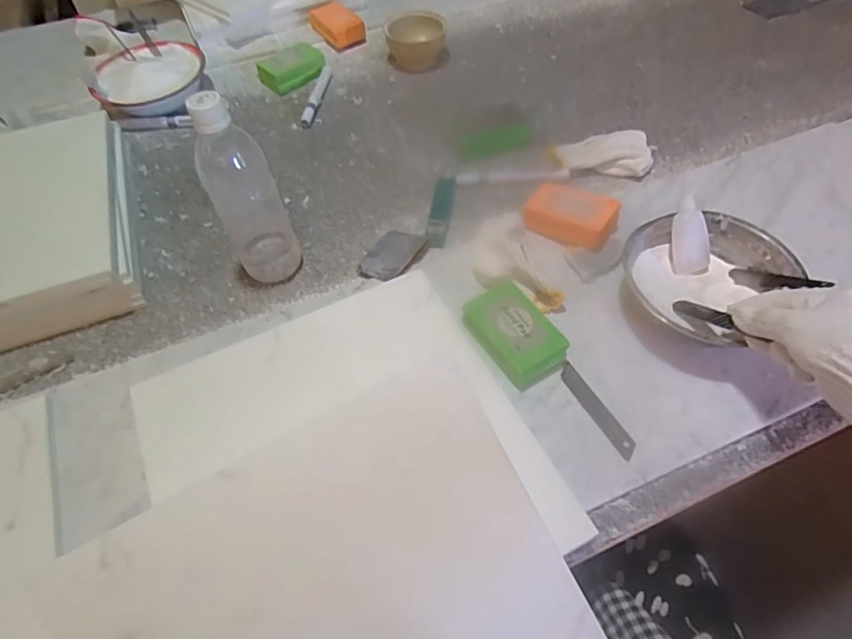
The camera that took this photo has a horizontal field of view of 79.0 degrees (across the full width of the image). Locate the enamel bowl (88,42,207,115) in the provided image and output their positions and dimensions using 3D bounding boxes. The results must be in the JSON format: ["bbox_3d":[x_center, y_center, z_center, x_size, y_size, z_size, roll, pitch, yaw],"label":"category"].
[{"bbox_3d":[-0.408,-0.364,0.783,0.132,0.061,0.142,-2,55,3],"label":"enamel bowl"}]

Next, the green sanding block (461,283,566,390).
[{"bbox_3d":[0.086,0.017,0.497,0.066,0.037,0.097,-30,59,-16],"label":"green sanding block"}]

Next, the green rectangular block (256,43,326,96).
[{"bbox_3d":[-0.212,-0.398,0.813,0.095,0.029,0.065,-38,61,-20],"label":"green rectangular block"}]

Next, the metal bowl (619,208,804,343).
[{"bbox_3d":[0.270,-0.042,0.520,0.163,0.055,0.138,-33,59,-18],"label":"metal bowl"}]

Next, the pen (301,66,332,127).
[{"bbox_3d":[-0.166,-0.340,0.784,0.018,0.012,0.143,4,55,6],"label":"pen"}]

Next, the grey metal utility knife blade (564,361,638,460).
[{"bbox_3d":[0.155,0.081,0.471,0.019,0.004,0.099,-22,57,-18],"label":"grey metal utility knife blade"}]

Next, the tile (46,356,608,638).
[{"bbox_3d":[-0.038,0.221,0.342,0.295,0.015,0.297,-26,86,-15],"label":"tile"}]

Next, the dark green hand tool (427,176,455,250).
[{"bbox_3d":[0.019,-0.133,0.629,0.026,0.005,0.121,5,56,7],"label":"dark green hand tool"}]

